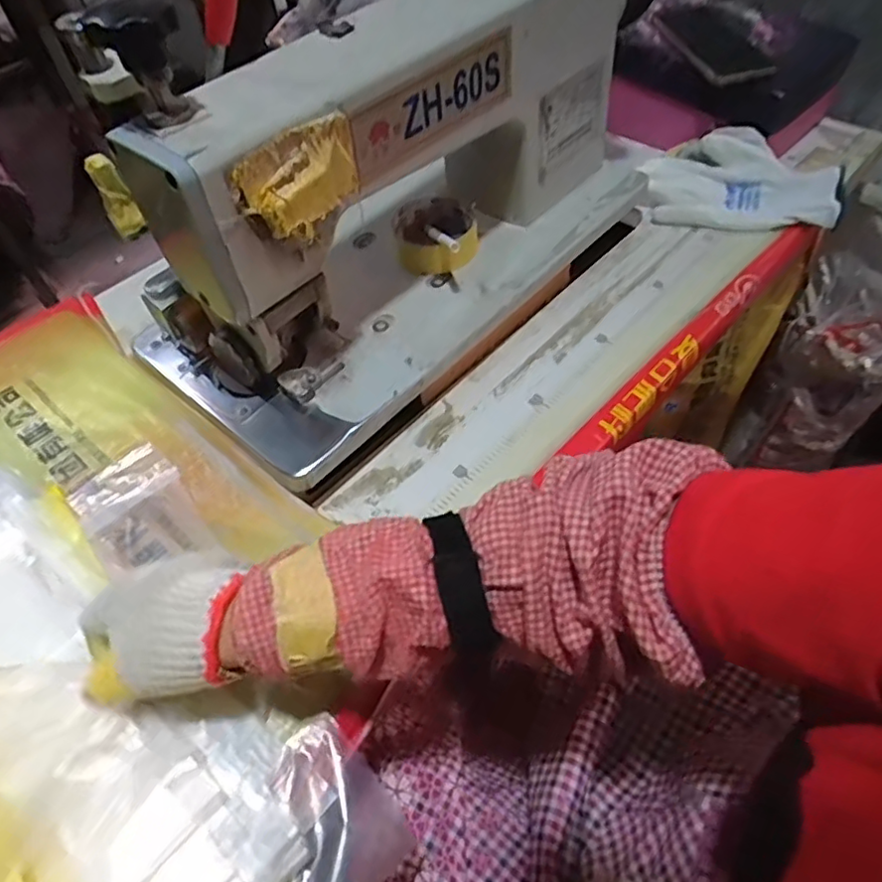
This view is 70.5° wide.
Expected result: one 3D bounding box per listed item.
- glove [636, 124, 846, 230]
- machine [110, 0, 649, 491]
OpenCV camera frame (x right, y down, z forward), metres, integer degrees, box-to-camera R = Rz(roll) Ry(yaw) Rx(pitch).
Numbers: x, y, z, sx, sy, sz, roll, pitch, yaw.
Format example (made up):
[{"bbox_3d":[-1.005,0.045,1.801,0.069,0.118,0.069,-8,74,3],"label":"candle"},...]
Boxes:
[{"bbox_3d":[0.327,-0.291,0.692,0.204,0.054,0.114,6,54,8],"label":"glove"},{"bbox_3d":[-0.021,-0.230,0.526,0.214,0.210,0.484,32,62,24],"label":"machine"}]

